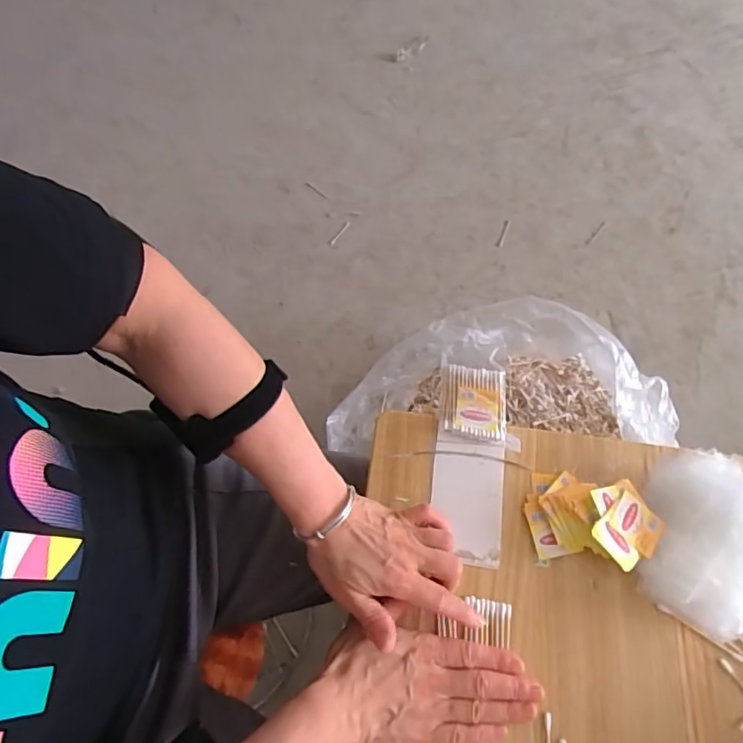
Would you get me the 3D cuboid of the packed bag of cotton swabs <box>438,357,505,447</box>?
[{"bbox_3d":[0.094,0.029,0.501,0.058,0.014,0.074,6,67,3],"label":"packed bag of cotton swabs"}]

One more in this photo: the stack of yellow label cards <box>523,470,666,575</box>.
[{"bbox_3d":[0.182,0.120,0.443,0.101,0.023,0.070,11,67,5],"label":"stack of yellow label cards"}]

